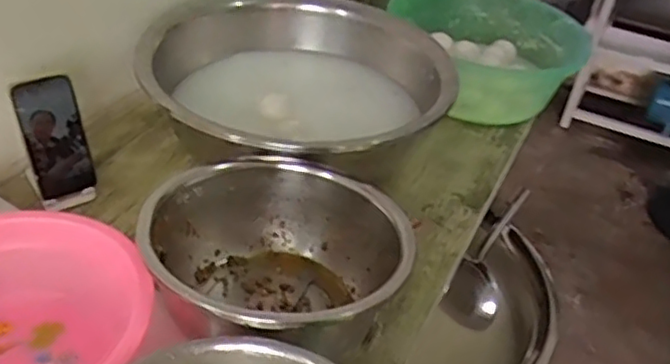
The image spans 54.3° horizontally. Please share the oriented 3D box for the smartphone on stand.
[{"bbox_3d":[-0.361,-0.050,0.845,0.083,0.157,0.063,-10,40,-21],"label":"smartphone on stand"}]

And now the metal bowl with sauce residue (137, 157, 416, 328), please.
[{"bbox_3d":[-0.064,0.094,0.731,0.281,0.144,0.269,4,37,-3],"label":"metal bowl with sauce residue"}]

